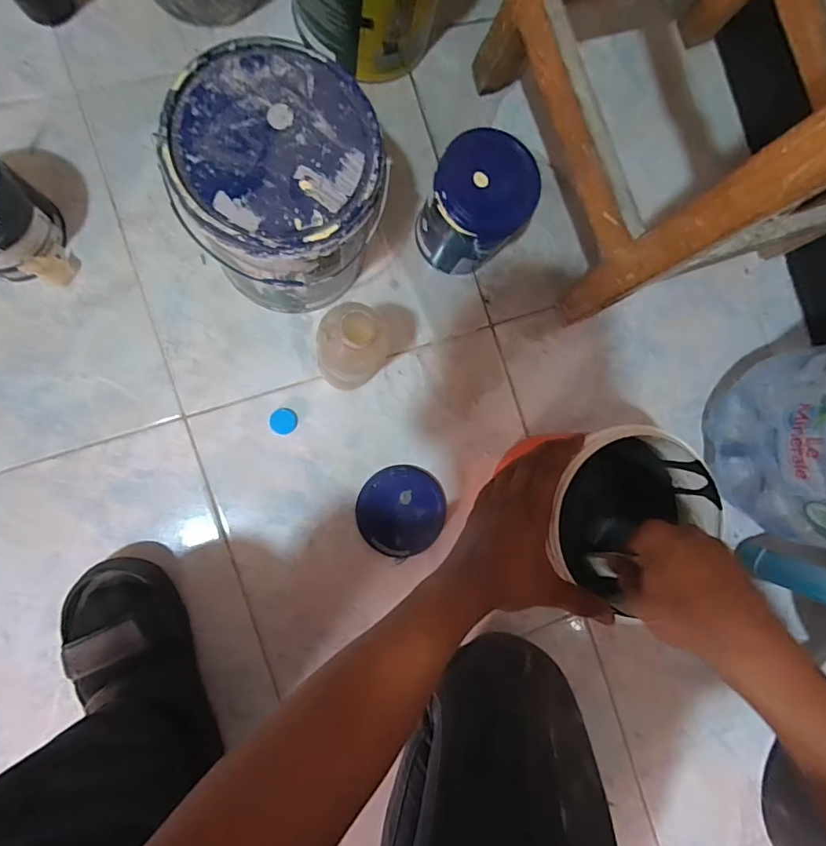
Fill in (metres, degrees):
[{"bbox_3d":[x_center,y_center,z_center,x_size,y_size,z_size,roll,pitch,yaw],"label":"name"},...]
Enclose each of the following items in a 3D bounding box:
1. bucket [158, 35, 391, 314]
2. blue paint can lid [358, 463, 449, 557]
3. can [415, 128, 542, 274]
[{"bbox_3d":[-0.128,-0.222,0.496,0.167,0.200,0.170,0,88,-9],"label":"bucket"},{"bbox_3d":[-0.014,0.109,0.599,0.106,0.016,0.108,8,87,-9],"label":"blue paint can lid"},{"bbox_3d":[0.074,-0.250,0.564,0.105,0.146,0.115,0,88,-9],"label":"can"}]

